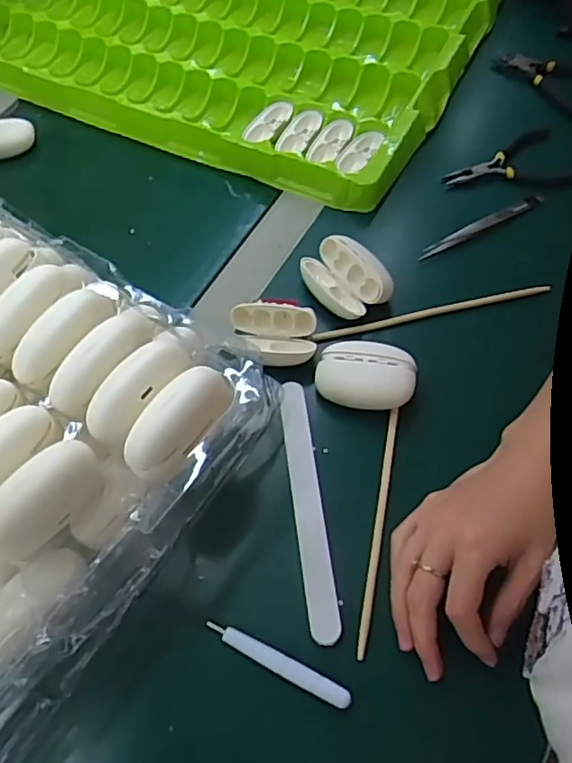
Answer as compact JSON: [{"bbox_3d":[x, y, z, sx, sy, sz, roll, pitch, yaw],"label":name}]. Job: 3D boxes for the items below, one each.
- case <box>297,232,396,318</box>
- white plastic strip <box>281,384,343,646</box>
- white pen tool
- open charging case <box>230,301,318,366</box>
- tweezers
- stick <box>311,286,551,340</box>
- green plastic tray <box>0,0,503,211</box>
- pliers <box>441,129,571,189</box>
[{"bbox_3d":[0.045,-0.080,0.471,0.048,0.030,0.066,-32,67,-14],"label":"case"},{"bbox_3d":[0.014,0.079,0.396,0.019,0.010,0.168,-7,63,-2],"label":"white plastic strip"},{"bbox_3d":[-0.005,0.164,0.355,0.091,0.007,0.011,24,66,12],"label":"white pen tool"},{"bbox_3d":[-0.009,-0.035,0.443,0.060,0.026,0.045,-1,63,1],"label":"open charging case"},{"bbox_3d":[0.165,-0.133,0.509,0.122,0.008,0.011,-27,66,-12],"label":"tweezers"},{"bbox_3d":[0.113,-0.054,0.469,0.187,0.004,0.007,-12,64,-5],"label":"stick"},{"bbox_3d":[-0.091,-0.411,0.656,0.586,0.046,0.396,25,67,13],"label":"green plastic tray"},{"bbox_3d":[0.195,-0.189,0.537,0.110,0.006,0.072,-14,64,-6],"label":"pliers"}]

